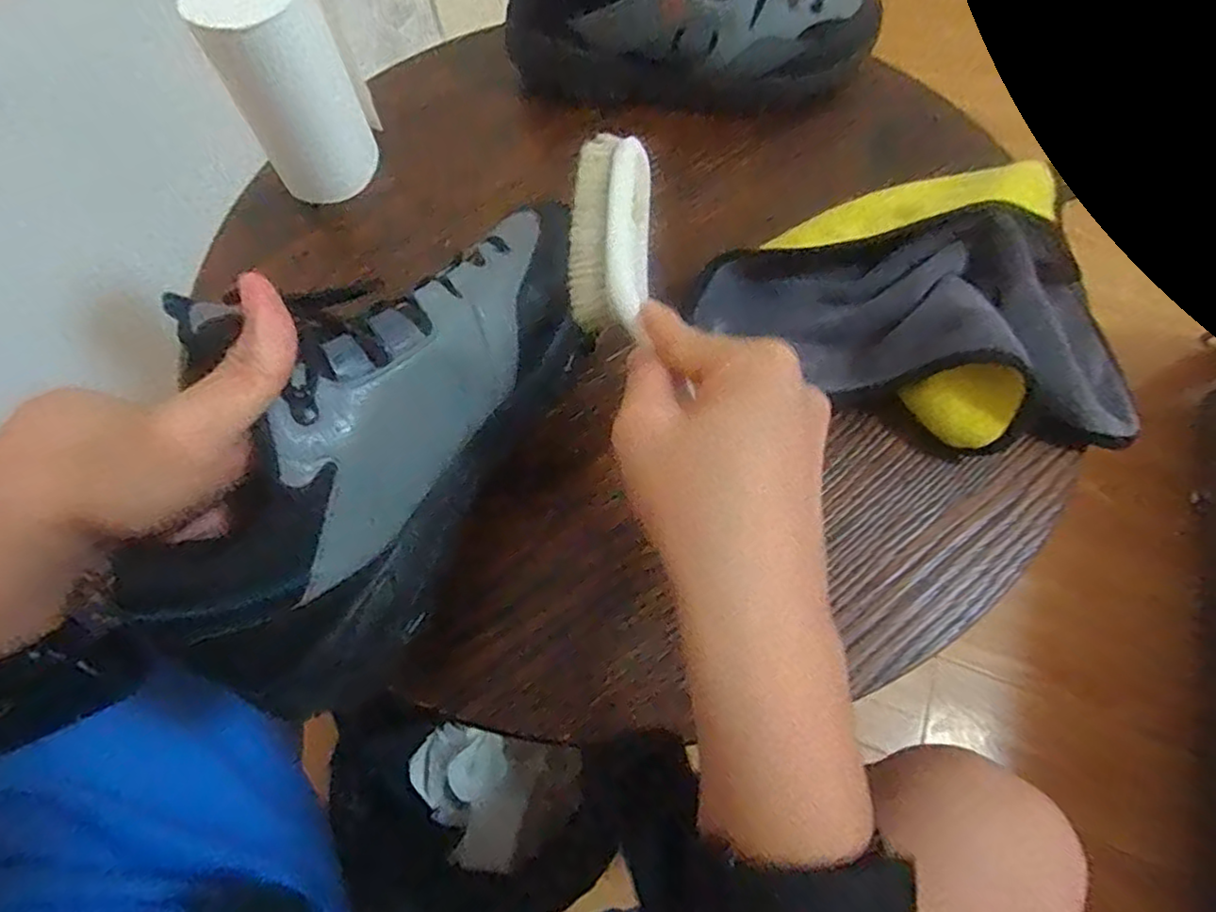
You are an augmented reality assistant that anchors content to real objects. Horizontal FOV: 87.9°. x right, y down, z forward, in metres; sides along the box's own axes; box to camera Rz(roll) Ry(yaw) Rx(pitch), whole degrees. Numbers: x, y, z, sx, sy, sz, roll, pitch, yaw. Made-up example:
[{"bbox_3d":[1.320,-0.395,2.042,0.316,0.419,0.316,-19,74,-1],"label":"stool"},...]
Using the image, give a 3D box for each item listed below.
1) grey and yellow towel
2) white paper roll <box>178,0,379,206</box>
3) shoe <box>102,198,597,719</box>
[{"bbox_3d":[0.194,-0.103,0.380,0.239,0.054,0.177,27,68,14],"label":"grey and yellow towel"},{"bbox_3d":[-0.213,-0.248,0.425,0.071,0.132,0.061,-25,66,-11],"label":"white paper roll"},{"bbox_3d":[-0.094,-0.023,0.265,0.092,0.104,0.245,28,72,14],"label":"shoe"}]

